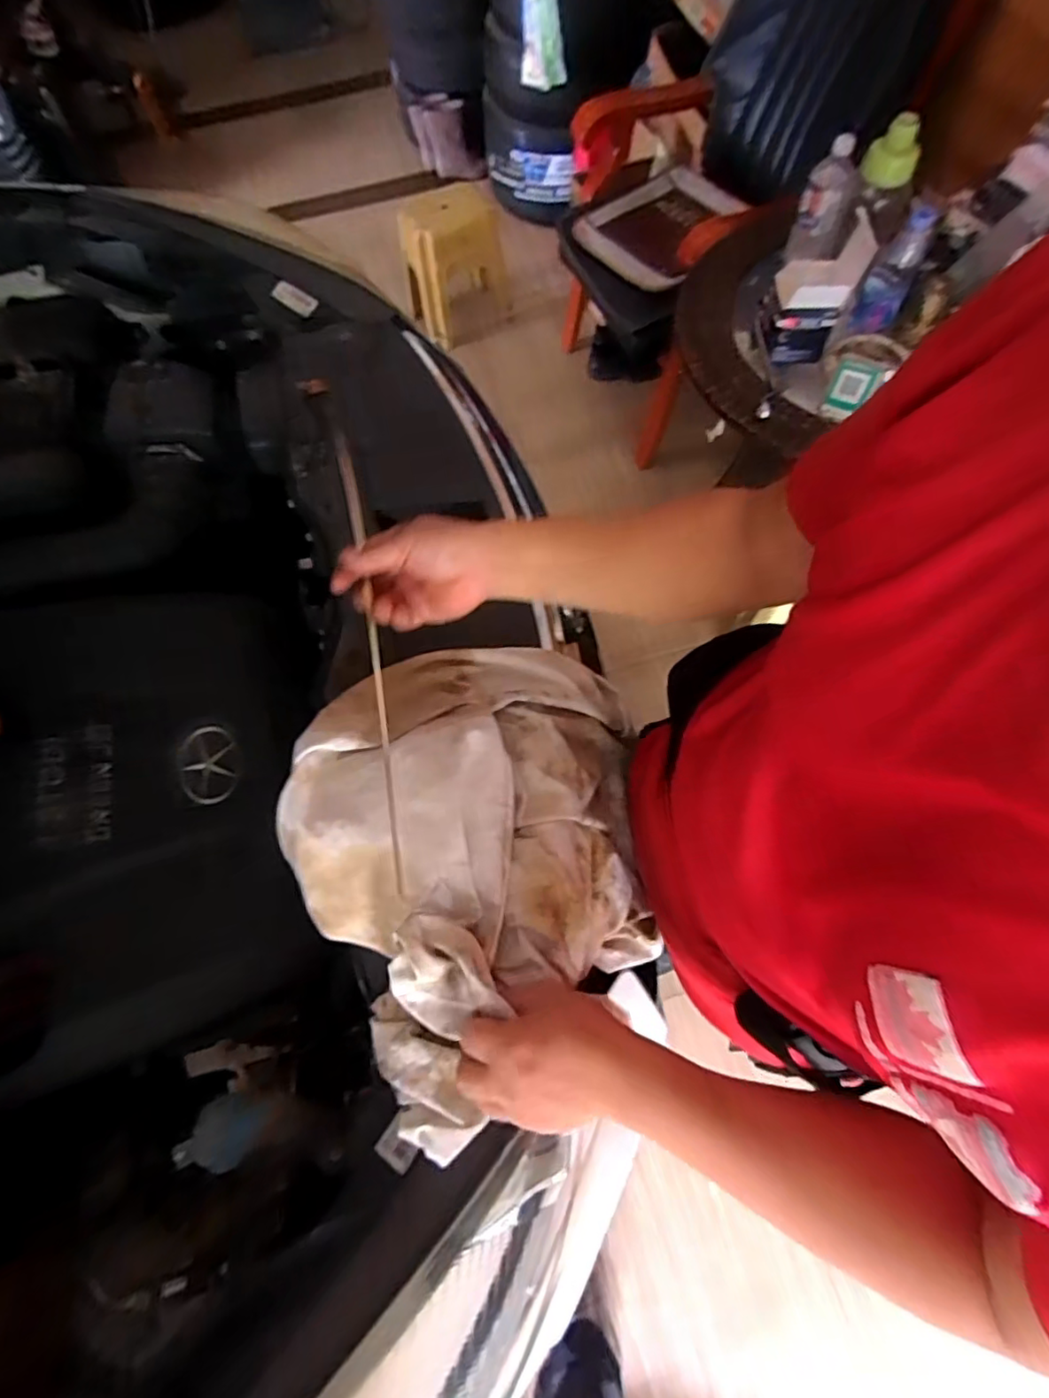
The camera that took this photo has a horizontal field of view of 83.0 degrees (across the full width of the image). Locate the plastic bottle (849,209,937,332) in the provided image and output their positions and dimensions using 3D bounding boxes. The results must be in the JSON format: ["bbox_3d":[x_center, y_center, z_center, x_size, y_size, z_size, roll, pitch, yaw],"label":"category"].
[{"bbox_3d":[0.639,-0.729,1.025,0.071,0.173,0.065,32,74,13],"label":"plastic bottle"}]

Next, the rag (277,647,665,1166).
[{"bbox_3d":[-0.030,0.152,0.574,0.327,0.201,0.414,-4,69,1],"label":"rag"}]

